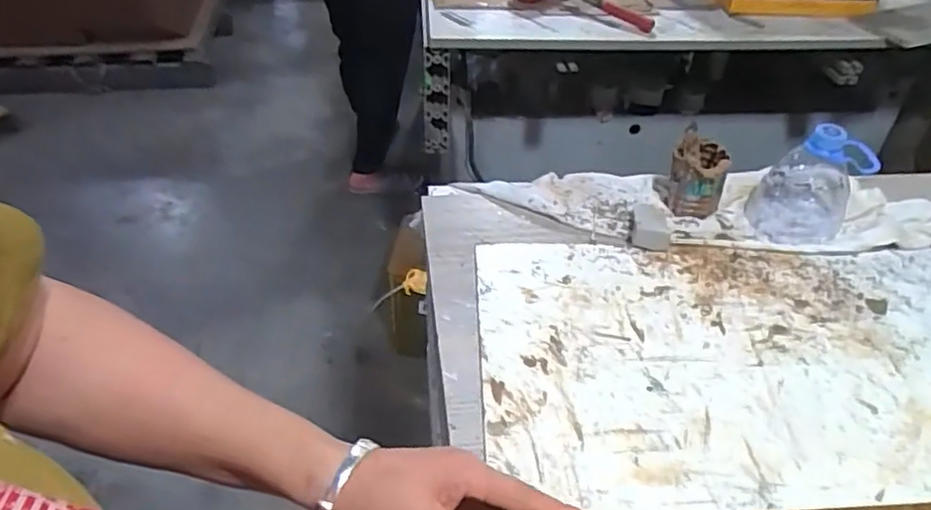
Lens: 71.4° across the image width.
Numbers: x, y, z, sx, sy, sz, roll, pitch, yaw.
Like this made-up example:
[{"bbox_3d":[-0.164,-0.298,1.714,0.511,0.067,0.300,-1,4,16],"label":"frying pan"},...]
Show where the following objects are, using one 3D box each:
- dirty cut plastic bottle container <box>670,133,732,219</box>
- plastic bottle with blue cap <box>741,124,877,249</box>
[{"bbox_3d":[0.273,-0.089,0.764,0.060,0.076,0.060,19,44,20],"label":"dirty cut plastic bottle container"},{"bbox_3d":[0.387,-0.088,0.726,0.101,0.118,0.105,22,45,23],"label":"plastic bottle with blue cap"}]

